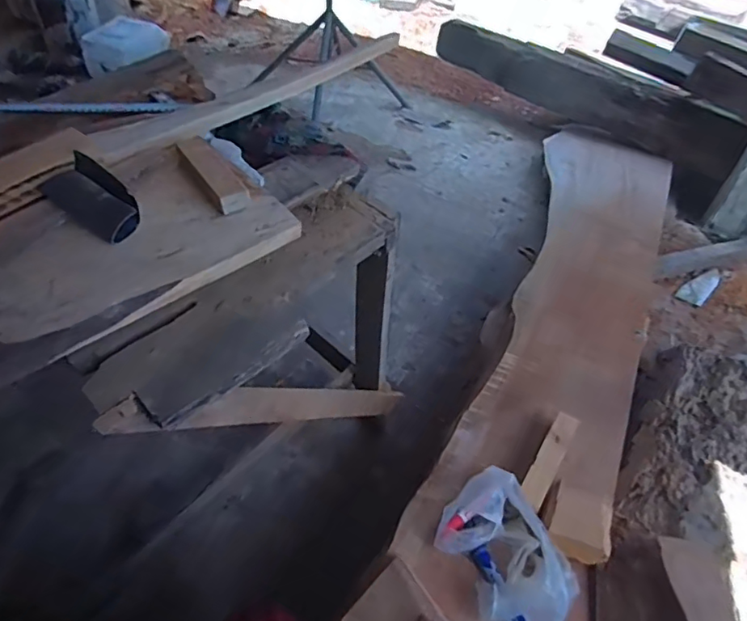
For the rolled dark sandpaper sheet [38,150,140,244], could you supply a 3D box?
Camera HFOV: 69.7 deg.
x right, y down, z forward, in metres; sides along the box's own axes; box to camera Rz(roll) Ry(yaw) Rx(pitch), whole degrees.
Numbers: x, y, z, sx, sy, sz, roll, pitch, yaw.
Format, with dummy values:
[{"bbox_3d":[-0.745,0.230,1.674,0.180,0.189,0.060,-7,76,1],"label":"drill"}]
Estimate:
[{"bbox_3d":[-0.288,-0.117,0.557,0.104,0.041,0.055,28,50,21],"label":"rolled dark sandpaper sheet"}]

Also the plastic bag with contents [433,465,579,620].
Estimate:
[{"bbox_3d":[0.167,0.296,0.668,0.127,0.107,0.190,-23,52,-25],"label":"plastic bag with contents"}]

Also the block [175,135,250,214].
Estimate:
[{"bbox_3d":[-0.183,-0.159,0.609,0.036,0.016,0.138,-23,52,-25],"label":"block"}]

